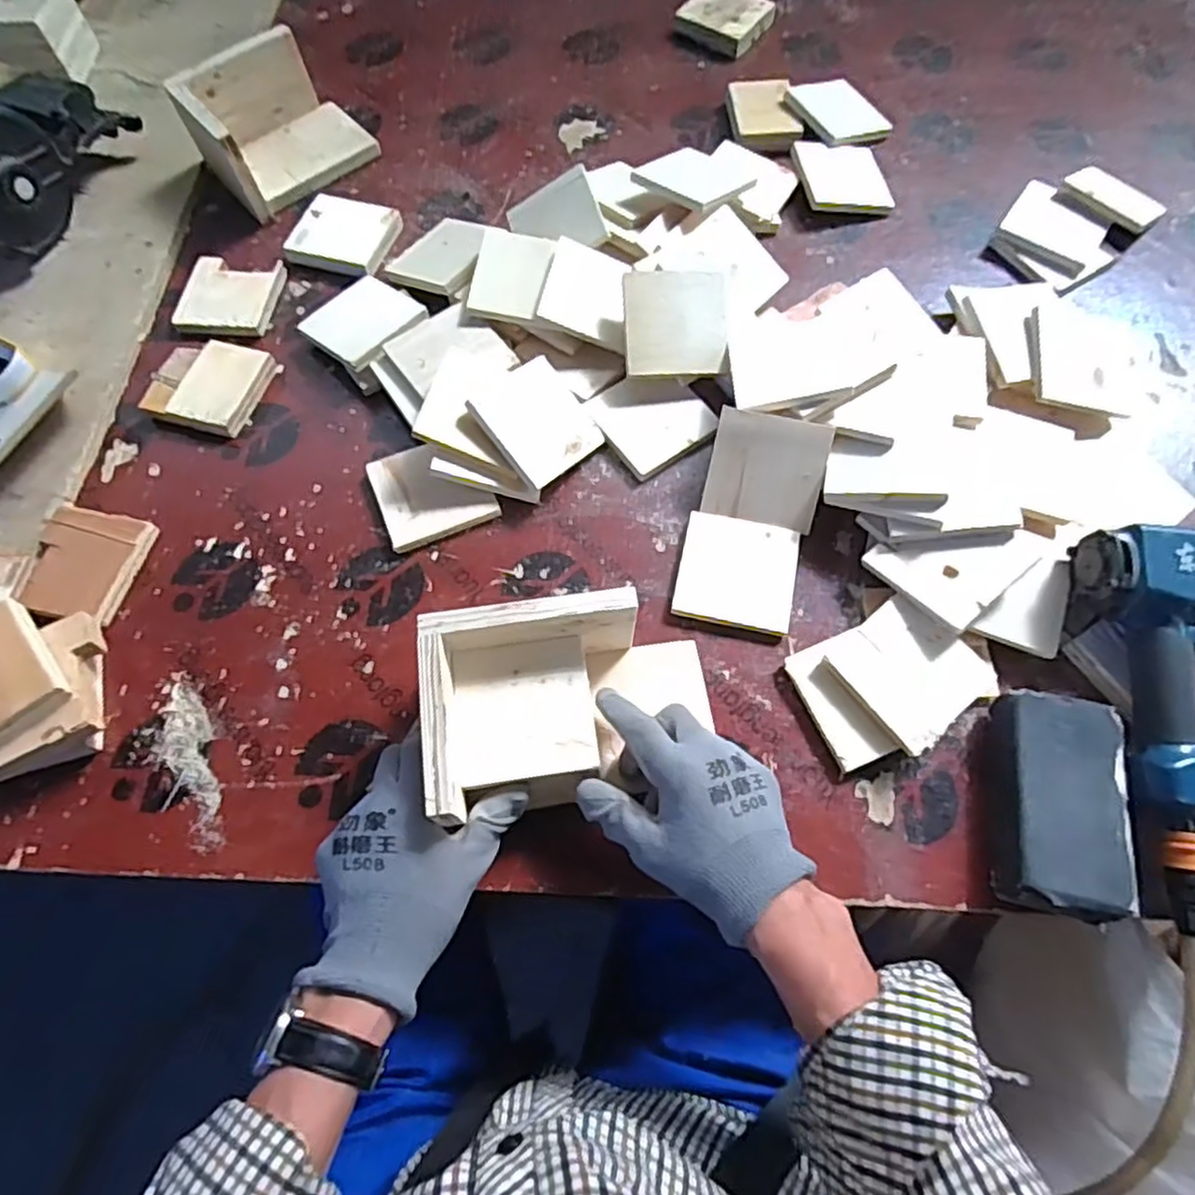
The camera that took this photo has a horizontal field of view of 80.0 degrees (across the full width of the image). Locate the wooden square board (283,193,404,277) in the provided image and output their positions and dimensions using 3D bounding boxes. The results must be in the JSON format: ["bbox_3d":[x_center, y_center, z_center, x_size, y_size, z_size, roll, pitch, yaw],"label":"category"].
[{"bbox_3d":[-0.253,-0.362,0.713,0.092,0.019,0.086,15,66,5],"label":"wooden square board"}]

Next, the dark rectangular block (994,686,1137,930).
[{"bbox_3d":[0.307,0.139,0.484,0.086,0.040,0.139,13,66,4],"label":"dark rectangular block"}]

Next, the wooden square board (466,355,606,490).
[{"bbox_3d":[-0.047,-0.147,0.593,0.090,0.007,0.091,48,59,-2],"label":"wooden square board"}]

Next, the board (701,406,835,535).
[{"bbox_3d":[0.137,-0.103,0.576,0.089,0.005,0.085,12,102,6],"label":"board"}]

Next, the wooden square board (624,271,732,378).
[{"bbox_3d":[0.071,-0.238,0.618,0.093,0.015,0.088,-3,94,0],"label":"wooden square board"}]

